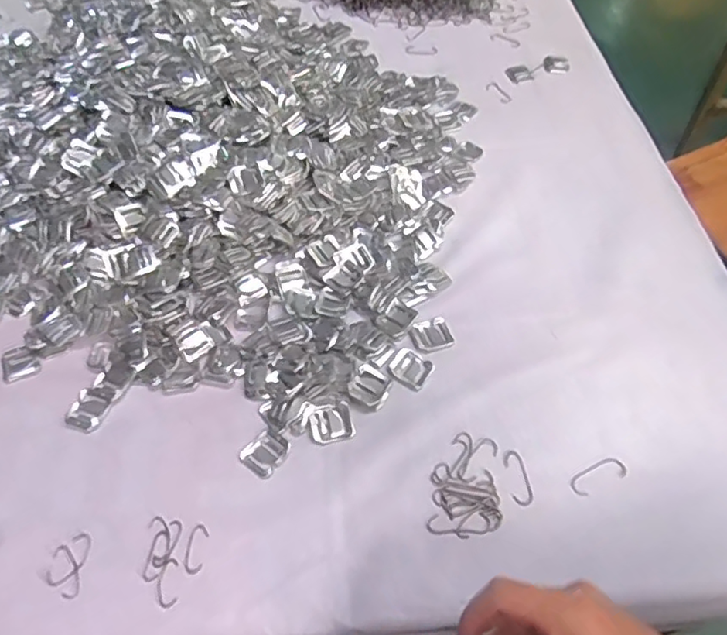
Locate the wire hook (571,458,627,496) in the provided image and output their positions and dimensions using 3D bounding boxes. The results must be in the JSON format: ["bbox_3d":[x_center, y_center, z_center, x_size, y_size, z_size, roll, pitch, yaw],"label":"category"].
[{"bbox_3d":[0.182,0.123,0.465,0.047,0.004,0.018,-22,57,-15],"label":"wire hook"}]

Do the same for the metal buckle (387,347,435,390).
[{"bbox_3d":[0.041,0.043,0.523,0.036,0.005,0.030,31,60,21],"label":"metal buckle"}]

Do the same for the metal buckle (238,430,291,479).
[{"bbox_3d":[-0.079,0.108,0.480,0.031,0.004,0.035,32,60,21],"label":"metal buckle"}]

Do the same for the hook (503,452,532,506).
[{"bbox_3d":[0.121,0.124,0.465,0.016,0.004,0.043,-5,54,-3],"label":"hook"}]

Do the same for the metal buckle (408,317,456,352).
[{"bbox_3d":[0.062,0.016,0.544,0.036,0.004,0.032,-18,56,-13],"label":"metal buckle"}]

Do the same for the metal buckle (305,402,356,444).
[{"bbox_3d":[-0.027,0.086,0.492,0.036,0.004,0.032,-11,55,-8],"label":"metal buckle"}]

